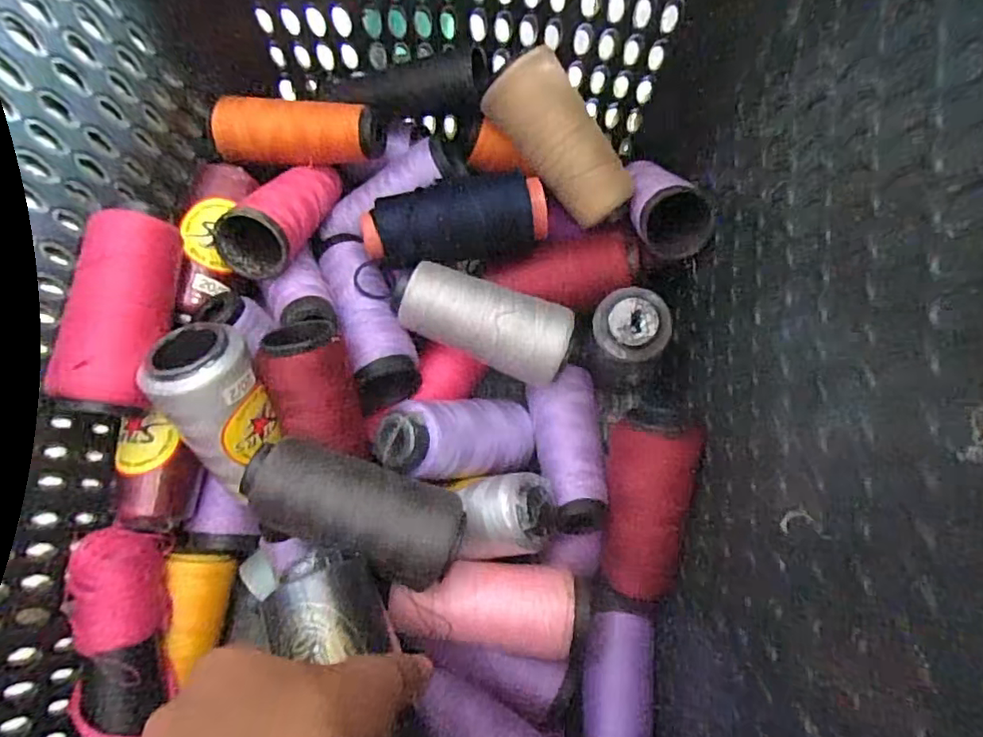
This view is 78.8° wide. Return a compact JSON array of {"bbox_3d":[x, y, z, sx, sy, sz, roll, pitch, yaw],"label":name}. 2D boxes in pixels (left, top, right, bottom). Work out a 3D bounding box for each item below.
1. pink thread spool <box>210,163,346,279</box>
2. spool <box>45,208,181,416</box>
[{"bbox_3d":[-0.130,-0.102,0.380,0.051,0.041,0.096,24,52,4],"label":"pink thread spool"},{"bbox_3d":[-0.199,-0.029,0.328,0.050,0.051,0.109,2,78,-1],"label":"spool"}]

